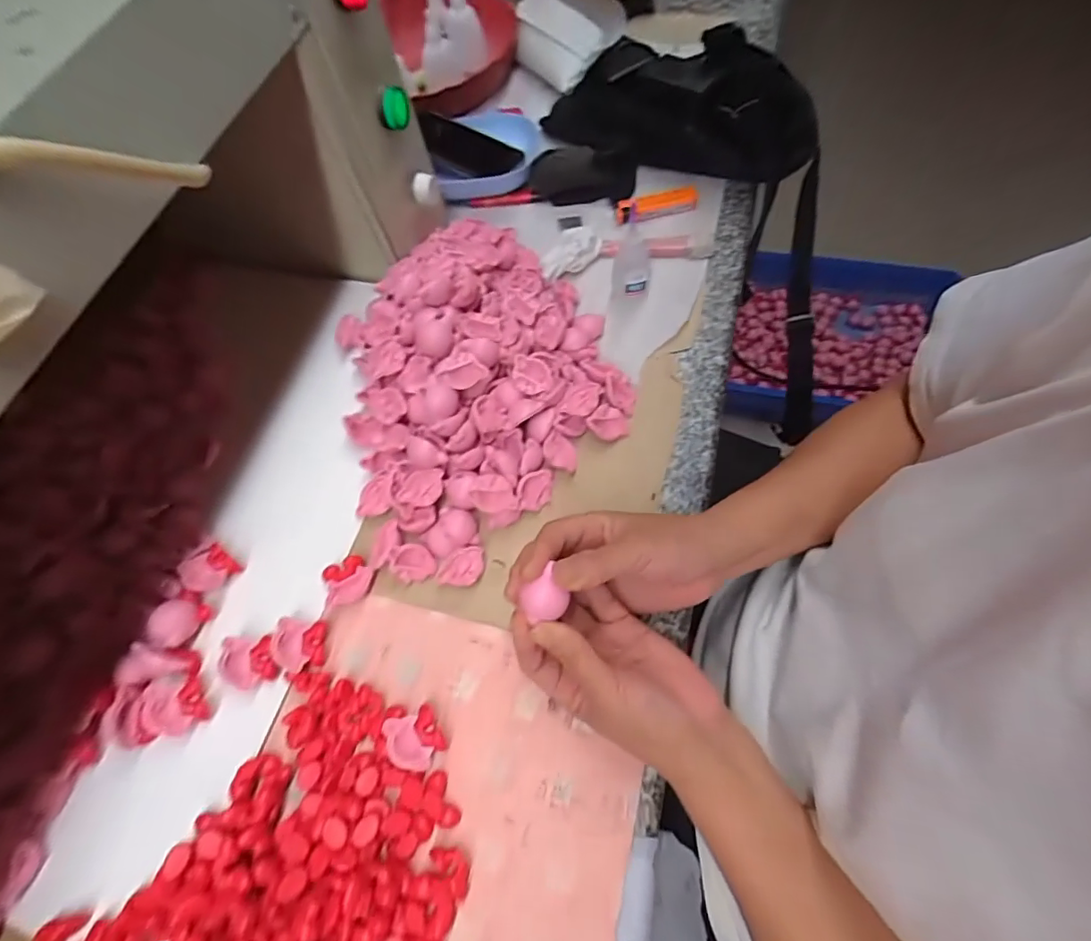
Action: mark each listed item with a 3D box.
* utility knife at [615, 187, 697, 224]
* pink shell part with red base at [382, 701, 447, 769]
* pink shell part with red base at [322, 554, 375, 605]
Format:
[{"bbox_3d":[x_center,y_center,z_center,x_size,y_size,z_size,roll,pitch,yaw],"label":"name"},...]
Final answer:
[{"bbox_3d":[0.111,-0.267,0.508,0.079,0.018,0.025,-9,64,2],"label":"utility knife"},{"bbox_3d":[-0.085,0.174,0.329,0.033,0.011,0.035,-26,64,-6],"label":"pink shell part with red base"},{"bbox_3d":[-0.146,0.083,0.383,0.036,0.013,0.031,-21,64,-4],"label":"pink shell part with red base"}]

